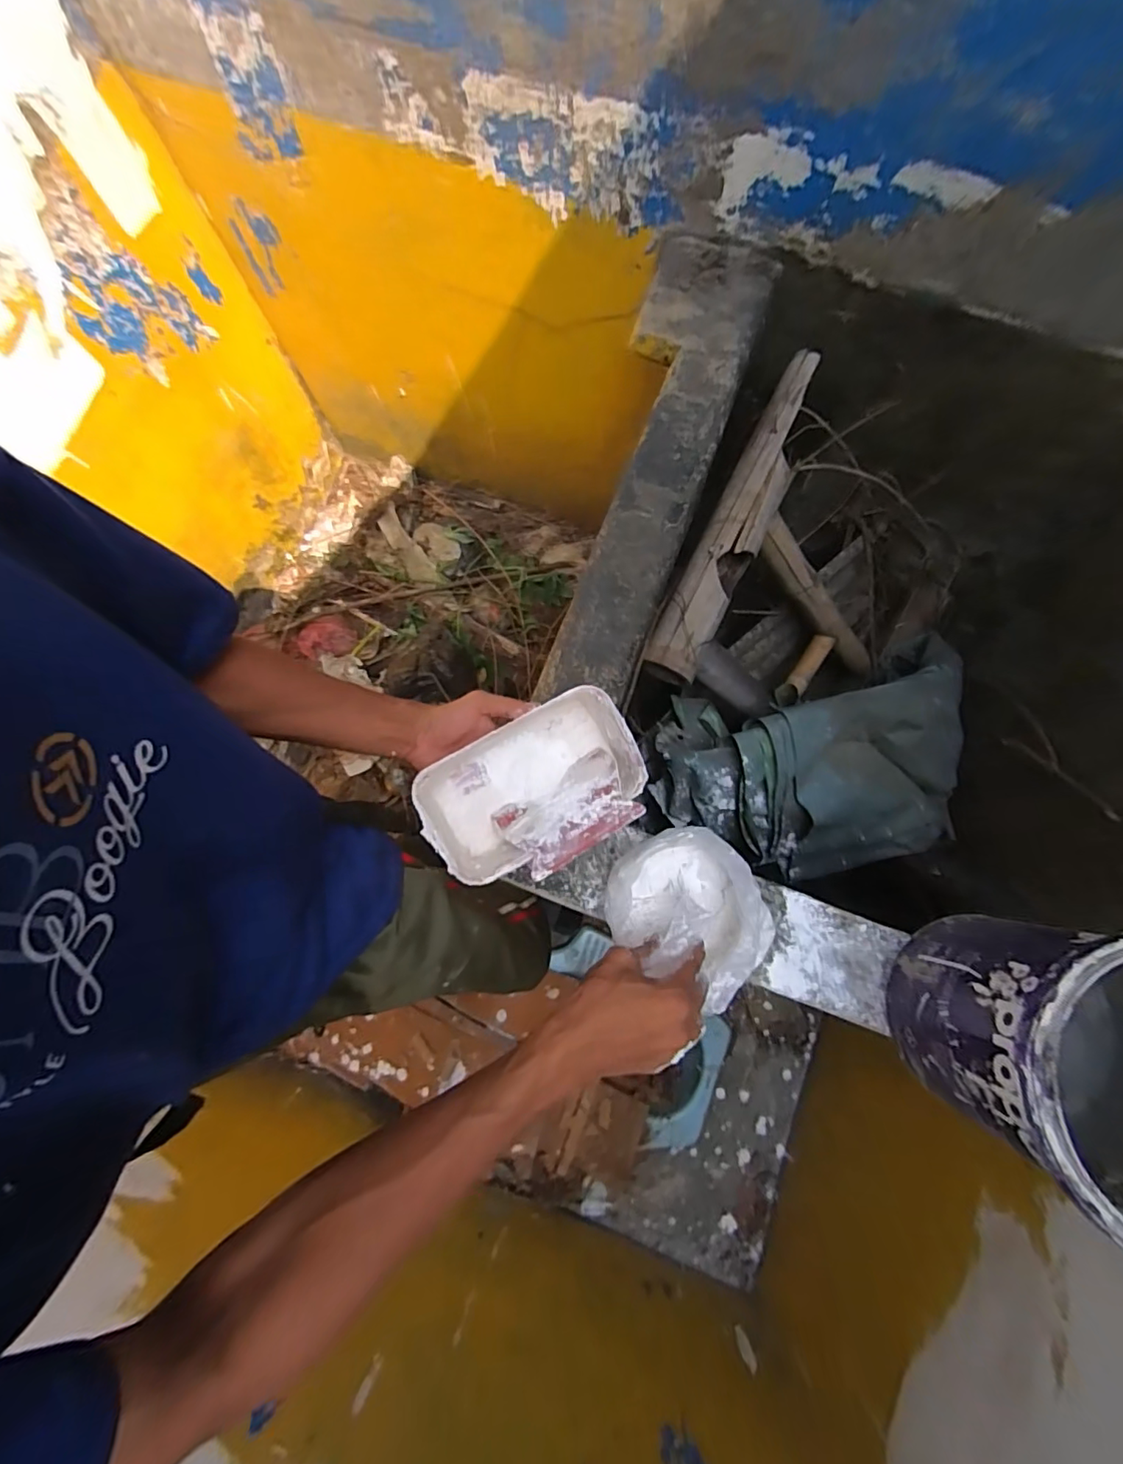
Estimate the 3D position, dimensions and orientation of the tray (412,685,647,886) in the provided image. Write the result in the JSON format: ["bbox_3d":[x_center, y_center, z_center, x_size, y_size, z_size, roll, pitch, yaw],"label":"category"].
[{"bbox_3d":[-0.027,0.044,0.500,0.188,0.081,0.113,-30,80,-4],"label":"tray"}]

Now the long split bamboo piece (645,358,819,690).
[{"bbox_3d":[0.242,-0.286,0.745,0.076,0.063,0.476,27,81,6],"label":"long split bamboo piece"}]

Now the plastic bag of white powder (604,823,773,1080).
[{"bbox_3d":[0.112,0.167,0.498,0.123,0.087,0.148,-36,81,-5],"label":"plastic bag of white powder"}]

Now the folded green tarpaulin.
[{"bbox_3d":[0.417,0.062,0.869,0.507,0.203,0.301,-5,79,1],"label":"folded green tarpaulin"}]

